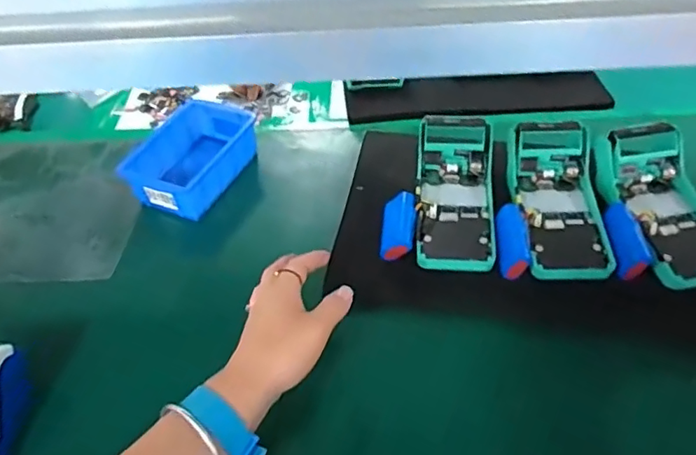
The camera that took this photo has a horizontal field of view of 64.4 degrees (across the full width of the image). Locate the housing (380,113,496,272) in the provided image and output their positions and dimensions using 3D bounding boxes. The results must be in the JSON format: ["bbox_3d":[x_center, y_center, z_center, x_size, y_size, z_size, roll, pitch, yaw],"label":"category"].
[{"bbox_3d":[0.093,-0.035,0.557,0.105,0.072,0.161,4,48,8],"label":"housing"}]

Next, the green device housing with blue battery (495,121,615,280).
[{"bbox_3d":[0.199,-0.034,0.536,0.101,0.051,0.172,5,48,9],"label":"green device housing with blue battery"}]

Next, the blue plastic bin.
[{"bbox_3d":[-0.180,-0.079,0.649,0.103,0.059,0.144,16,50,18],"label":"blue plastic bin"}]

